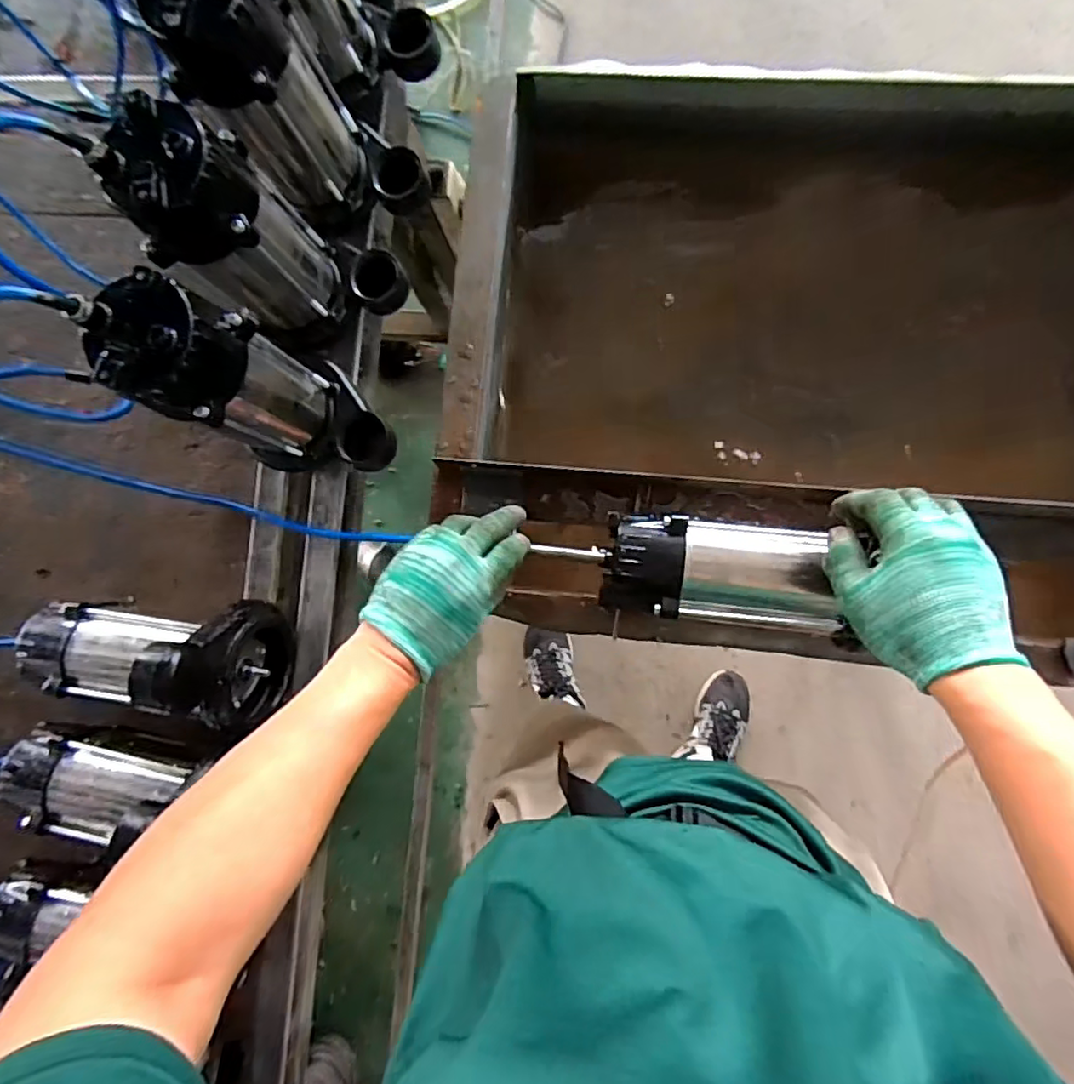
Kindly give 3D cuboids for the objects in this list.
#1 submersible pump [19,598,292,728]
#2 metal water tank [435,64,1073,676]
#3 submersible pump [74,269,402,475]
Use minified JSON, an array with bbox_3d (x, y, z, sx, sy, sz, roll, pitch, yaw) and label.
[{"bbox_3d":[-0.372,0.116,0.573,0.232,0.170,0.114,-2,86,6],"label":"submersible pump"},{"bbox_3d":[0.298,-0.190,0.697,0.750,0.220,0.600,4,87,6],"label":"metal water tank"},{"bbox_3d":[-0.233,-0.121,0.534,0.149,0.240,0.114,42,91,7],"label":"submersible pump"}]

